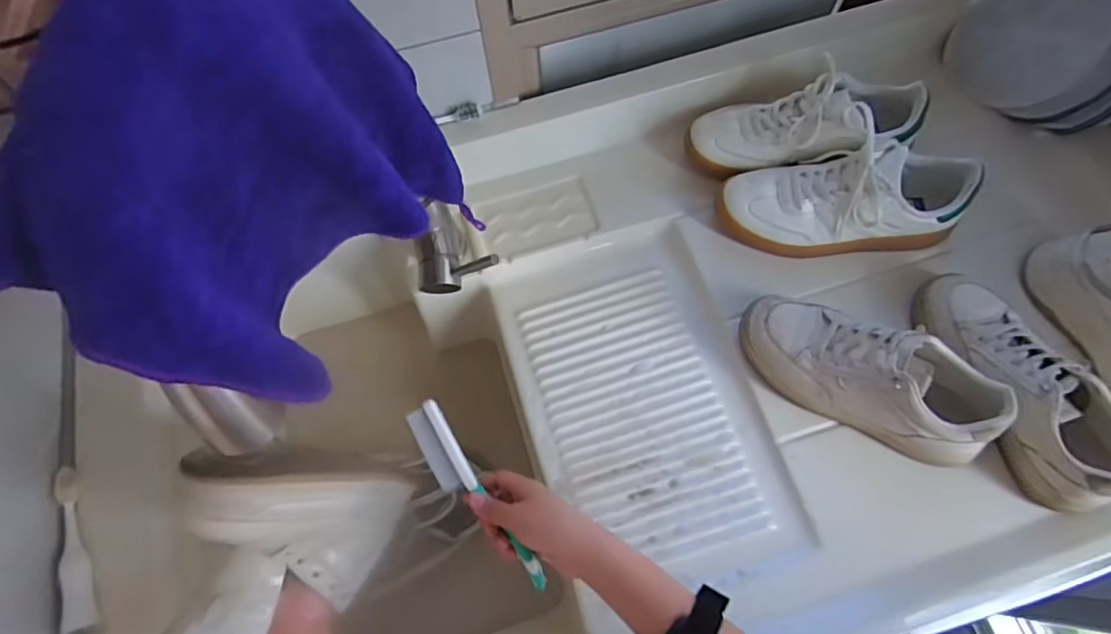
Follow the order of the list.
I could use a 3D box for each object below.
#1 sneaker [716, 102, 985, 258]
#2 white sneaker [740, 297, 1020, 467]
[{"bbox_3d":[0.287,-0.130,0.594,0.219,0.112,0.102,-3,69,0],"label":"sneaker"},{"bbox_3d":[0.281,0.054,0.531,0.219,0.100,0.086,25,72,11],"label":"white sneaker"}]

